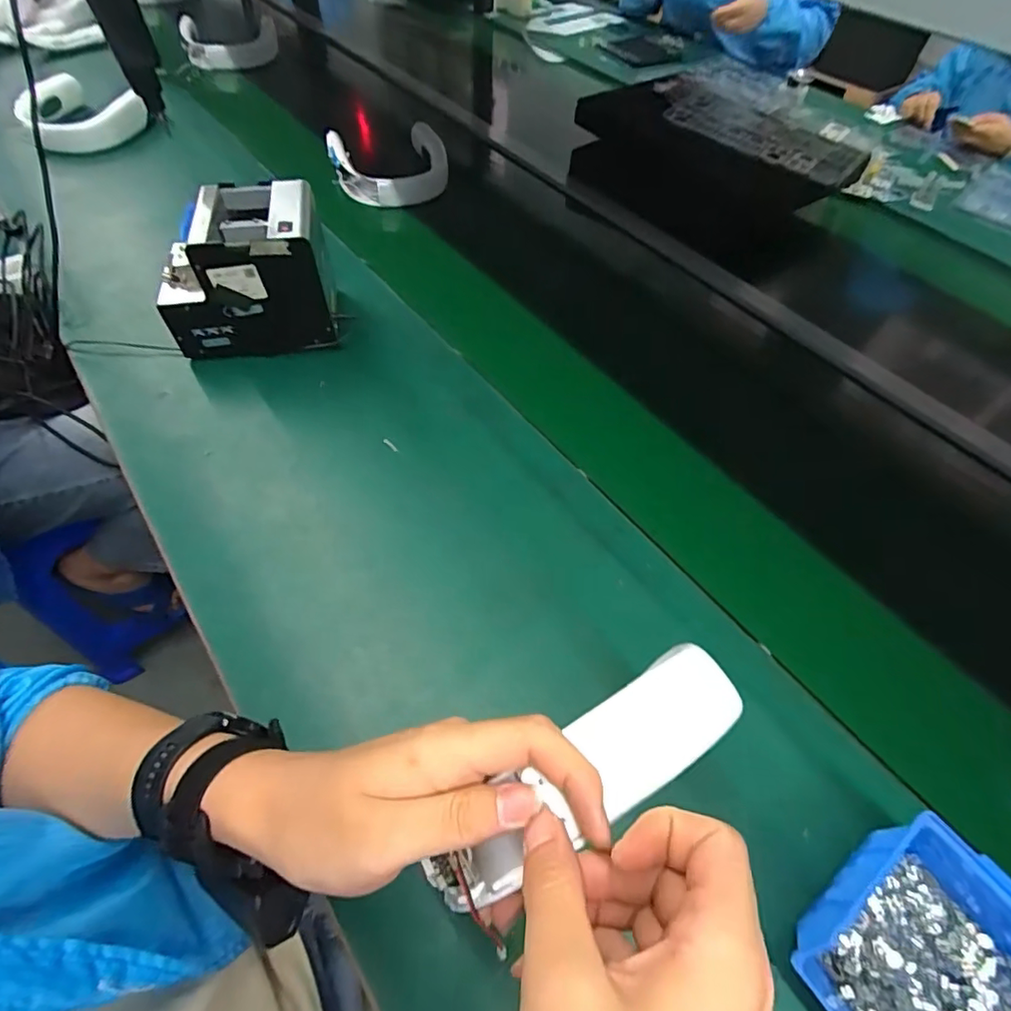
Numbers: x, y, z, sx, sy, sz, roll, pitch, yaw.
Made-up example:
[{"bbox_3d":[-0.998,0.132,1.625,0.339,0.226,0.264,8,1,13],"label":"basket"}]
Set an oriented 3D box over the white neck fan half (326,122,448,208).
[{"bbox_3d":[-0.190,-0.570,0.898,0.184,0.044,0.167,-15,57,-13],"label":"white neck fan half"}]

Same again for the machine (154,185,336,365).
[{"bbox_3d":[-0.303,-0.272,0.637,0.175,0.147,0.126,-7,56,-8],"label":"machine"}]

